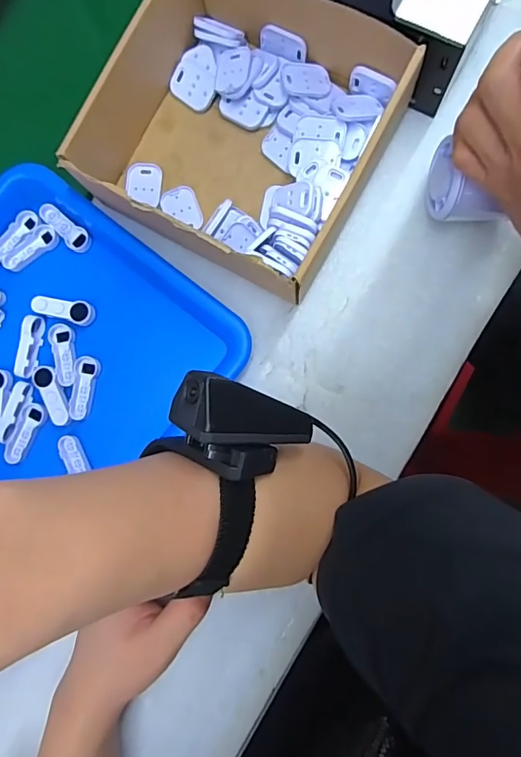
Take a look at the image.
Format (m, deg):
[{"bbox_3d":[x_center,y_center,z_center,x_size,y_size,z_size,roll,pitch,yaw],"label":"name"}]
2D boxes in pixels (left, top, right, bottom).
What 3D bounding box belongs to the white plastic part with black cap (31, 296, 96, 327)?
[{"bbox_3d":[-0.162,-0.057,0.388,0.048,0.012,0.019,13,86,6],"label":"white plastic part with black cap"}]

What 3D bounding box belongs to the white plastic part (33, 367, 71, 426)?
[{"bbox_3d":[-0.168,0.014,0.381,0.018,0.008,0.049,-29,84,2],"label":"white plastic part"}]

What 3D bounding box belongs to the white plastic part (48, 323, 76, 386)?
[{"bbox_3d":[-0.163,-0.019,0.388,0.022,0.007,0.051,-5,85,4],"label":"white plastic part"}]

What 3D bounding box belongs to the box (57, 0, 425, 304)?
[{"bbox_3d":[-0.005,-0.202,0.358,0.198,0.071,0.218,29,88,6],"label":"box"}]

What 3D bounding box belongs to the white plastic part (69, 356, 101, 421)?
[{"bbox_3d":[-0.144,0.008,0.384,0.019,0.007,0.051,6,86,5],"label":"white plastic part"}]

